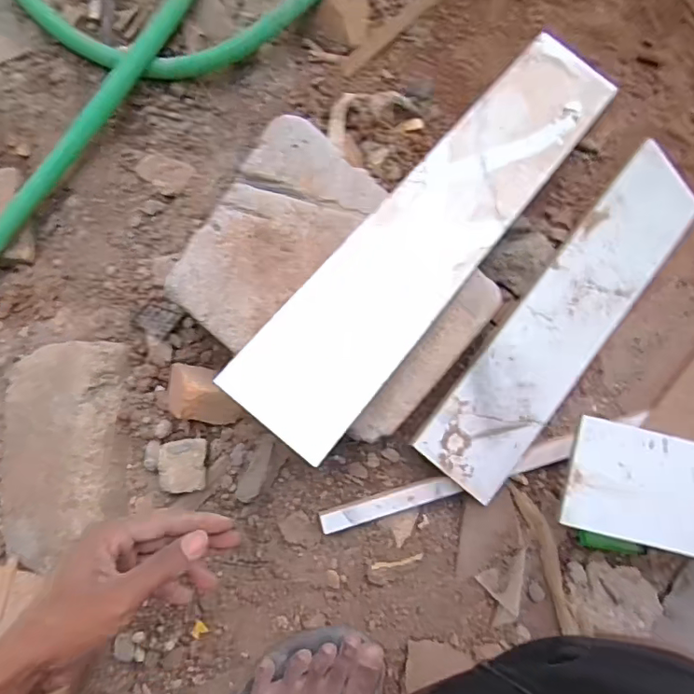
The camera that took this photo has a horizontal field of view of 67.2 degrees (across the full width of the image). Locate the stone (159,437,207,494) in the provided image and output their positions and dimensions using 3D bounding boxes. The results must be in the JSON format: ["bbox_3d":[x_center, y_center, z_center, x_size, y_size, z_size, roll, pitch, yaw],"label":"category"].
[{"bbox_3d":[-0.149,0.108,0.479,0.040,0.021,0.047,1,84,-3],"label":"stone"}]

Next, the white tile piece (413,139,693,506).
[{"bbox_3d":[0.212,-0.028,0.506,0.097,0.011,0.374,41,83,-16],"label":"white tile piece"}]

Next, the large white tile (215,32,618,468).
[{"bbox_3d":[0.088,-0.118,0.465,0.099,0.008,0.482,40,72,1],"label":"large white tile"}]

